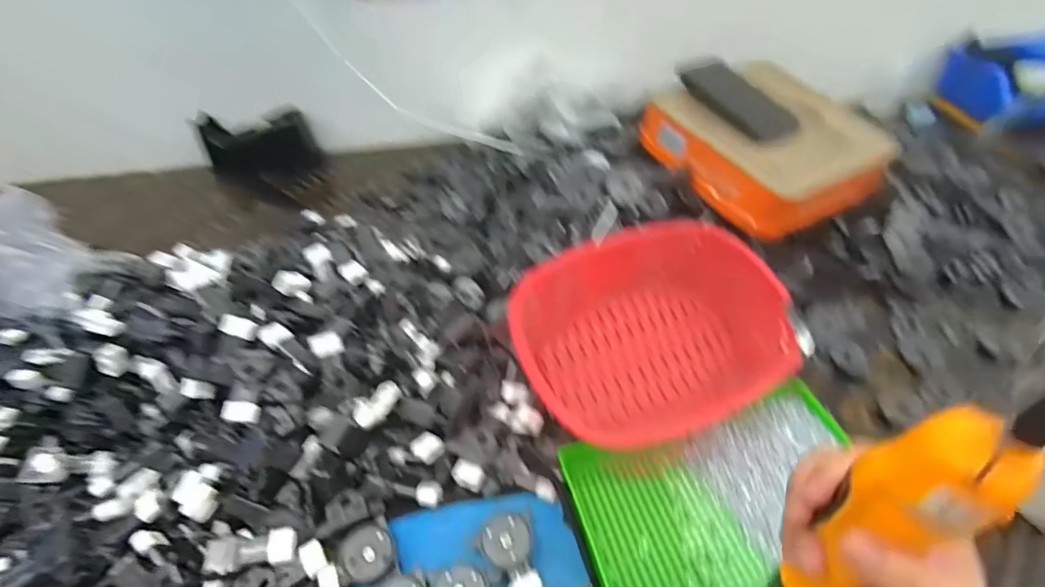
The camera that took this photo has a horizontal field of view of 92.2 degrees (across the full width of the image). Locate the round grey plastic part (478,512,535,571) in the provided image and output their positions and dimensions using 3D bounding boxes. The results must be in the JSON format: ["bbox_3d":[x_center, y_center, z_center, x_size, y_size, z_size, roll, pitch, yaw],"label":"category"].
[{"bbox_3d":[-0.013,0.198,0.405,0.040,0.009,0.040,-3,45,3],"label":"round grey plastic part"}]

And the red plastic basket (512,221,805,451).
[{"bbox_3d":[0.127,0.038,0.486,0.275,0.091,0.196,-20,52,-15],"label":"red plastic basket"}]

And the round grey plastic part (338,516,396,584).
[{"bbox_3d":[-0.126,0.208,0.407,0.041,0.014,0.047,-20,47,-13],"label":"round grey plastic part"}]

